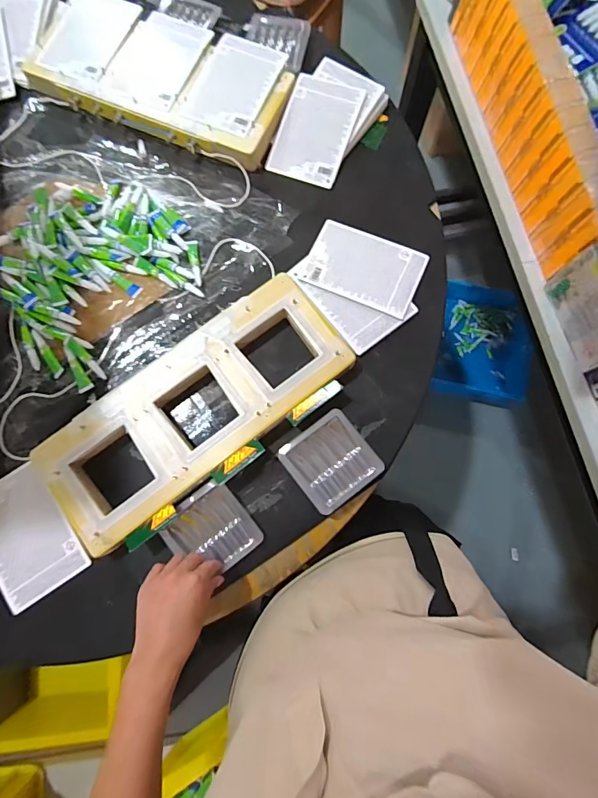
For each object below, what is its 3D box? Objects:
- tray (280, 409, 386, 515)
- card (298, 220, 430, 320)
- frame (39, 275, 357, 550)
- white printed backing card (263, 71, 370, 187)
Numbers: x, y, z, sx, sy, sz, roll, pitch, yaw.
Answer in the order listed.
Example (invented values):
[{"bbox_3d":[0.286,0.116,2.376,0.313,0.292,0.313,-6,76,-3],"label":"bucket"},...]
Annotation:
[{"bbox_3d":[0.043,0.085,0.549,0.104,0.030,0.106,-36,79,-6],"label":"tray"},{"bbox_3d":[0.101,-0.201,0.616,0.169,0.006,0.118,23,77,8],"label":"card"},{"bbox_3d":[-0.138,0.012,0.555,0.422,0.040,0.168,-38,79,-7],"label":"frame"},{"bbox_3d":[0.027,-0.438,0.656,0.118,0.006,0.171,20,90,8],"label":"white printed backing card"}]

